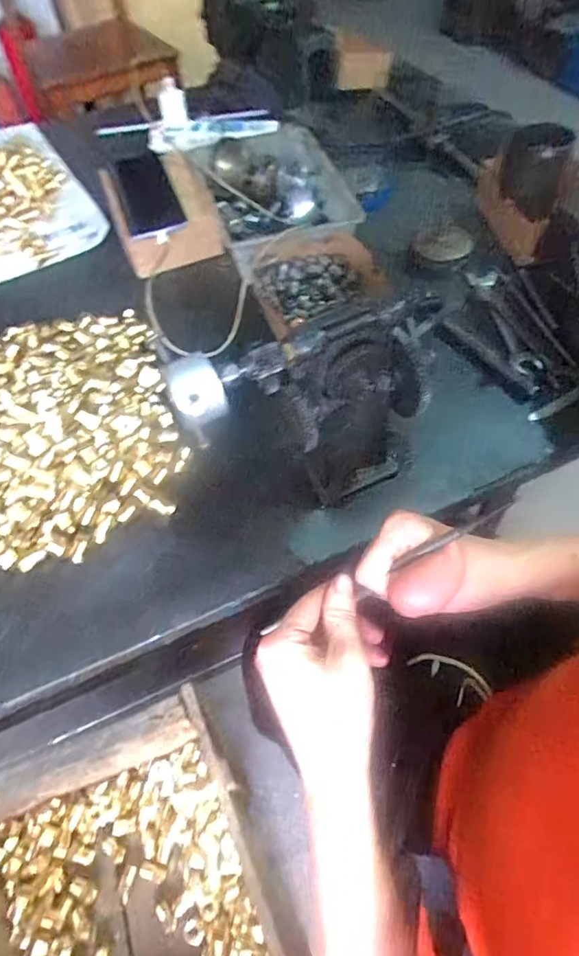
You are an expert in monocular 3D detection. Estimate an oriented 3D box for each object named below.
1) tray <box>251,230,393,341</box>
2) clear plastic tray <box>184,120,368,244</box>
[{"bbox_3d":[0.027,-0.237,0.643,0.150,0.040,0.105,-30,62,-15],"label":"tray"},{"bbox_3d":[-0.029,-0.384,0.729,0.181,0.054,0.271,-20,60,-10],"label":"clear plastic tray"}]

